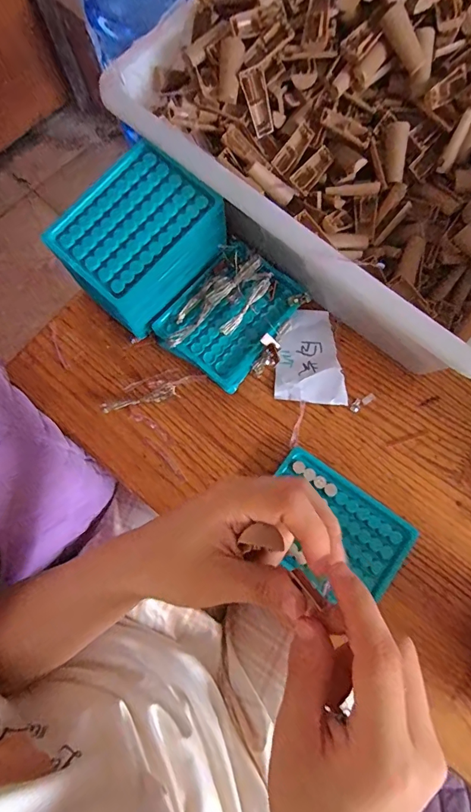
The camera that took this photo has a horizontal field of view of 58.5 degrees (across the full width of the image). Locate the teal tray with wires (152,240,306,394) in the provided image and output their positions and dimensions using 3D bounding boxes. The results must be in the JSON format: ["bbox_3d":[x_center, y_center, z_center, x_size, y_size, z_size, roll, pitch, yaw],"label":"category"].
[{"bbox_3d":[-0.007,-0.094,0.413,0.100,0.037,0.132,35,79,8],"label":"teal tray with wires"}]

